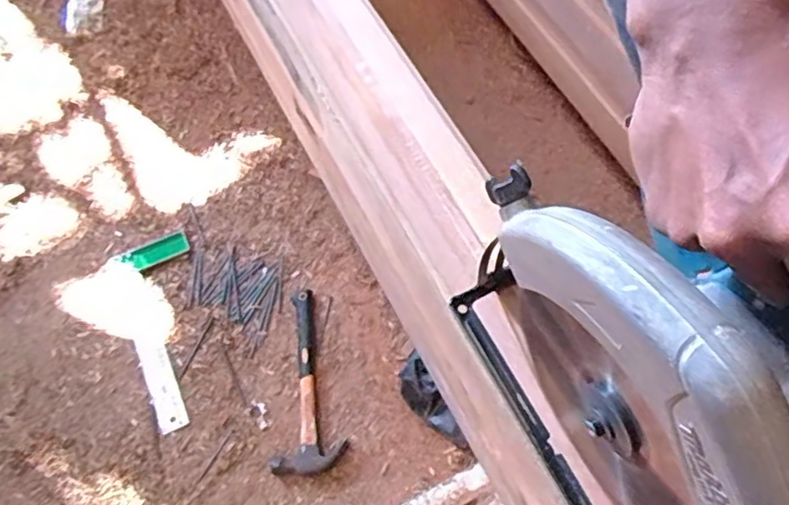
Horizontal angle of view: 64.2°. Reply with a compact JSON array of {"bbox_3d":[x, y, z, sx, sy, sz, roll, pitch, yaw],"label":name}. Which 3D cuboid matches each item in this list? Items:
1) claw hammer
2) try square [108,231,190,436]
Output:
[{"bbox_3d":[-0.125,0.186,0.942,0.100,0.021,0.273,-2,64,1],"label":"claw hammer"},{"bbox_3d":[-0.354,0.114,0.985,0.123,0.012,0.312,-22,65,-9],"label":"try square"}]

